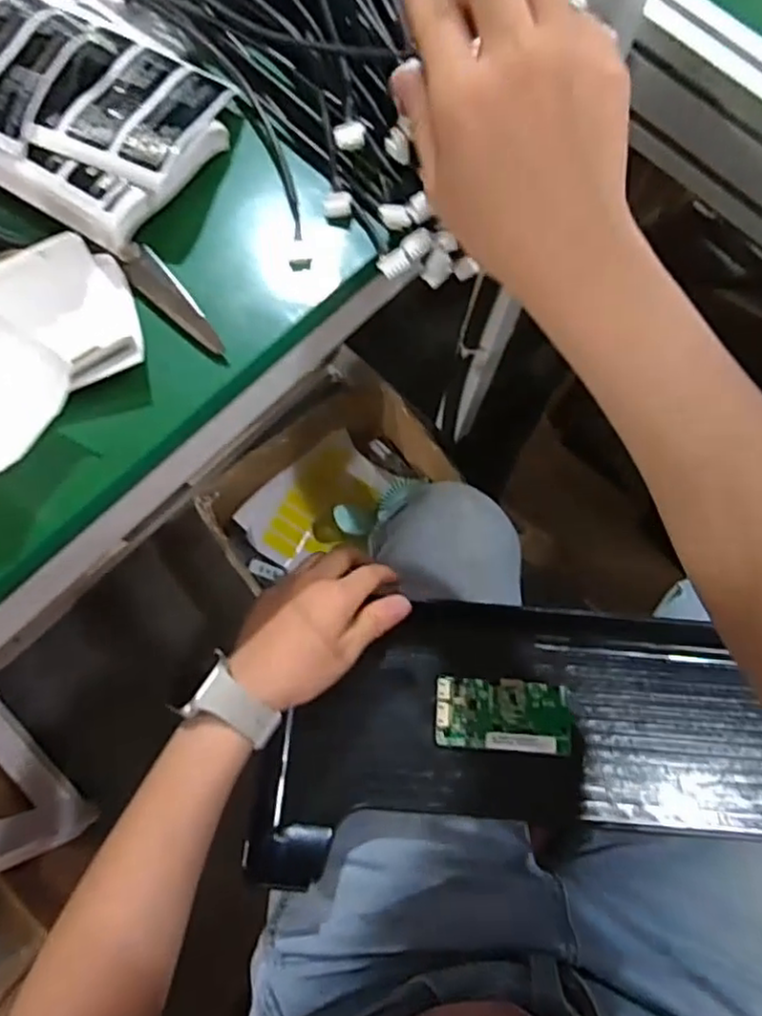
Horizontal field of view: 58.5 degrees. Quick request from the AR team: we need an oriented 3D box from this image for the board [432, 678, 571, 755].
[{"bbox_3d":[0.087,0.147,0.484,0.094,0.009,0.048,4,72,0],"label":"board"}]

